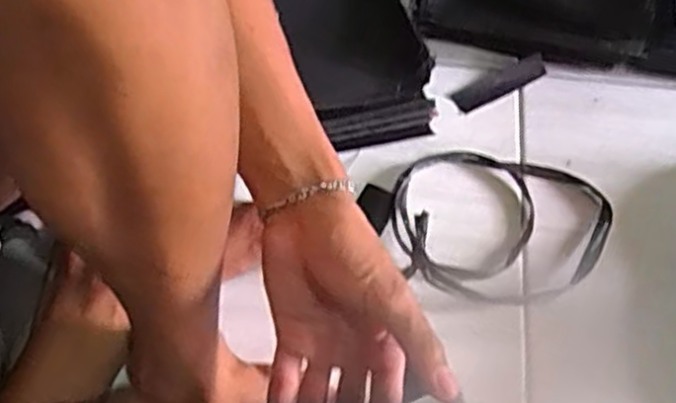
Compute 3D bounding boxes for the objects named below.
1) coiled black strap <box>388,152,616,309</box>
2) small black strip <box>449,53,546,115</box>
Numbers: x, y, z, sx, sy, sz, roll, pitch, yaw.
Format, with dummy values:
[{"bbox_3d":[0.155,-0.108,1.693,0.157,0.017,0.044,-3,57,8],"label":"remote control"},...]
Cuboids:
[{"bbox_3d":[0.141,0.023,0.625,0.189,0.019,0.144,11,65,3],"label":"coiled black strap"},{"bbox_3d":[0.158,-0.115,0.698,0.099,0.006,0.027,-25,69,-13],"label":"small black strip"}]

